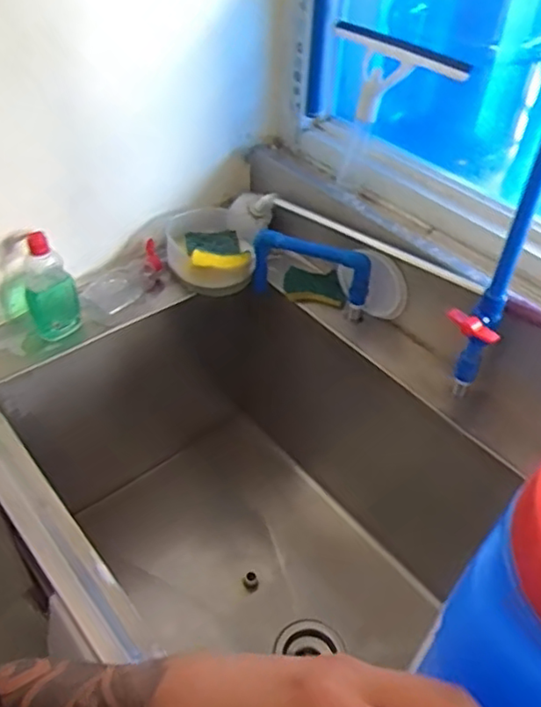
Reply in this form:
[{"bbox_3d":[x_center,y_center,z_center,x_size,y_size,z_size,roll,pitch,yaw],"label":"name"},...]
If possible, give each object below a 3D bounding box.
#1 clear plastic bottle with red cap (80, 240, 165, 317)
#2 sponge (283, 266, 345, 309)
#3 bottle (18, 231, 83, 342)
[{"bbox_3d":[-0.223,-0.109,1.003,0.050,0.047,0.165,23,48,18],"label":"clear plastic bottle with red cap"},{"bbox_3d":[0.072,-0.107,1.042,0.100,0.026,0.058,6,75,4],"label":"sponge"},{"bbox_3d":[-0.312,-0.090,0.895,0.070,0.147,0.060,-16,48,-19],"label":"bottle"}]

